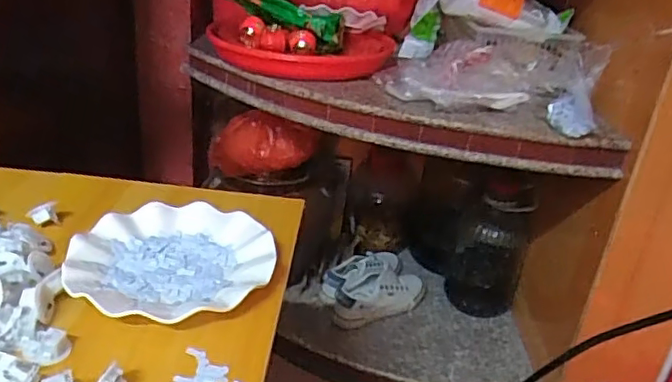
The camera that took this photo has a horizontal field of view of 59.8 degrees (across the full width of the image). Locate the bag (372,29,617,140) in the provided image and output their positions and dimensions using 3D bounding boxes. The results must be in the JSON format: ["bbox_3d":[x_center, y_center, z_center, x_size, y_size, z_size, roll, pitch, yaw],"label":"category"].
[{"bbox_3d":[0.241,-0.199,0.956,0.333,0.109,0.204,10,27,6],"label":"bag"}]

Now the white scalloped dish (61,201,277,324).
[{"bbox_3d":[-0.152,0.064,0.549,0.179,0.023,0.175,6,26,-3],"label":"white scalloped dish"}]

